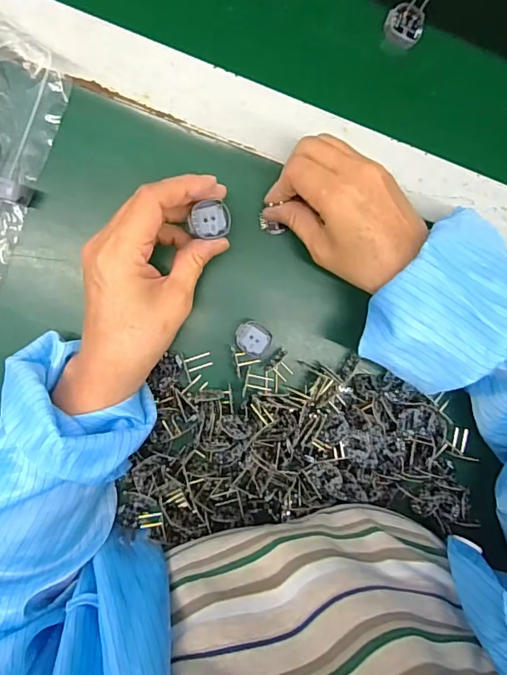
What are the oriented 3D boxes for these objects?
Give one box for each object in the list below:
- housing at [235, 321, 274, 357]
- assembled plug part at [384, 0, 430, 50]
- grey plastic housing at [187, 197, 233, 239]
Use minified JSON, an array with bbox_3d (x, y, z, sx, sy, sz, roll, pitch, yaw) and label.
[{"bbox_3d":[0.001,0.001,0.379,0.030,0.013,0.024,27,92,-8],"label":"housing"},{"bbox_3d":[0.116,-0.238,0.373,0.028,0.021,0.030,-1,96,-6],"label":"assembled plug part"},{"bbox_3d":[-0.028,-0.078,0.326,0.027,0.008,0.022,0,96,-6],"label":"grey plastic housing"}]

